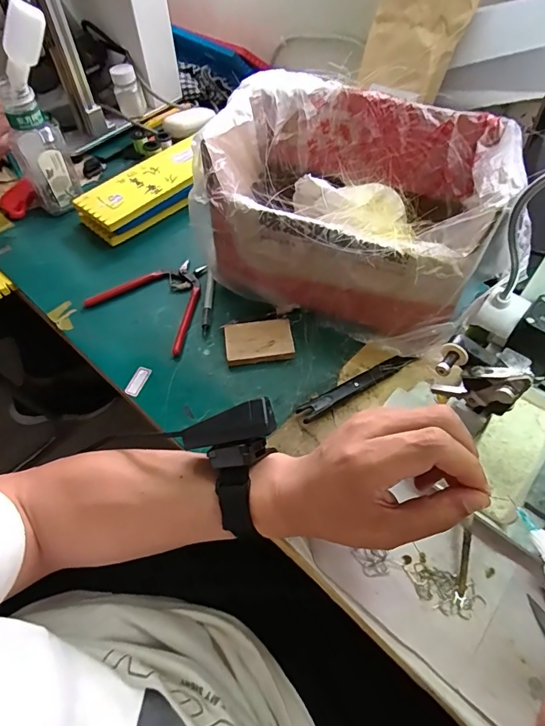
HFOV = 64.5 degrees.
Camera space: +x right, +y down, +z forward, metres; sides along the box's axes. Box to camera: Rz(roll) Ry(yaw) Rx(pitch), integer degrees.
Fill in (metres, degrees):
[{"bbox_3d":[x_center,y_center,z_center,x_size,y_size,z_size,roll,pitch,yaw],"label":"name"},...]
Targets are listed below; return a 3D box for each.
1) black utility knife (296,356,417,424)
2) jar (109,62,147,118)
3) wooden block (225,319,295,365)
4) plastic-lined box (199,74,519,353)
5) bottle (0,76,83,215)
[{"bbox_3d":[0.086,0.023,0.439,0.133,0.013,0.019,-27,59,-16],"label":"black utility knife"},{"bbox_3d":[-0.233,-0.440,0.704,0.044,0.073,0.041,-15,57,-9],"label":"jar"},{"bbox_3d":[-0.015,-0.023,0.469,0.071,0.015,0.050,-9,56,-5],"label":"wooden block"},{"bbox_3d":[0.085,-0.159,0.469,0.287,0.168,0.204,23,59,16],"label":"plastic-lined box"},{"bbox_3d":[-0.305,-0.281,0.565,0.062,0.151,0.073,-27,59,-16],"label":"bottle"}]

